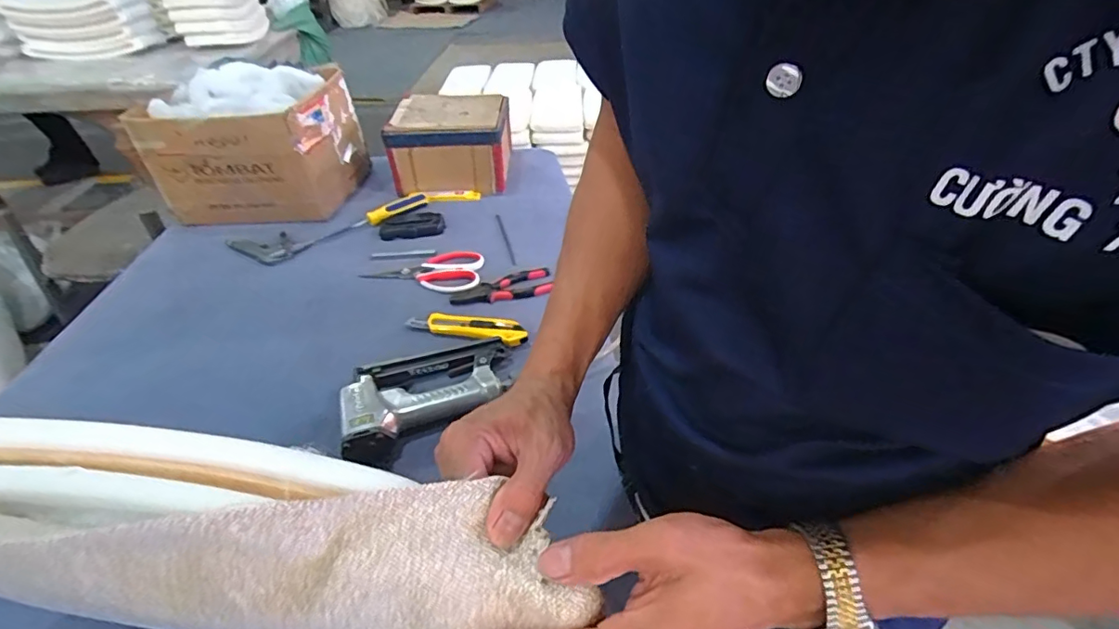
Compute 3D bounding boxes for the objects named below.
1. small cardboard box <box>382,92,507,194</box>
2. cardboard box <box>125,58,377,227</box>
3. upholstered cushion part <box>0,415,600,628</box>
[{"bbox_3d":[-0.207,-0.331,1.046,0.210,0.127,0.234,-1,39,4],"label":"small cardboard box"},{"bbox_3d":[-0.548,-0.305,0.980,0.286,0.225,0.257,1,39,7],"label":"cardboard box"},{"bbox_3d":[-0.183,0.127,0.305,0.392,0.118,0.097,7,40,6],"label":"upholstered cushion part"}]

